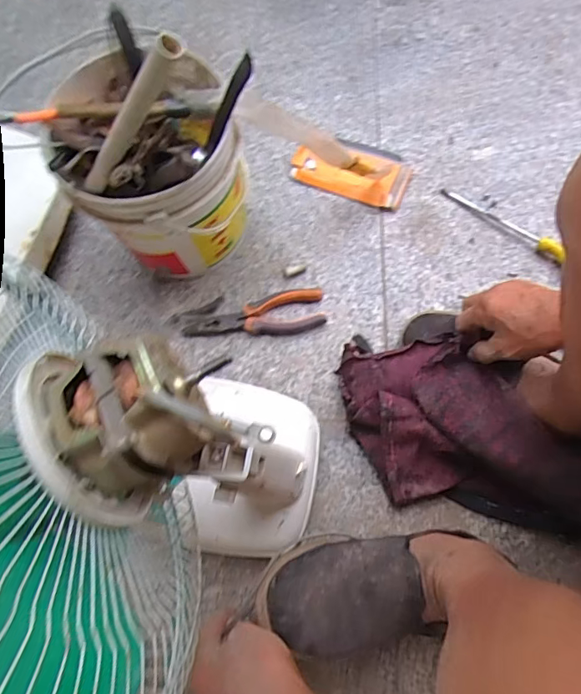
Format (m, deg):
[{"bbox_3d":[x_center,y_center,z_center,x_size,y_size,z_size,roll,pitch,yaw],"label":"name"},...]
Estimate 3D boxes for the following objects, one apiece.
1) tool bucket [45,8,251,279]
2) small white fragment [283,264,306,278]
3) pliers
[{"bbox_3d":[-0.153,-0.217,0.521,0.185,0.312,0.190,-1,73,4],"label":"tool bucket"},{"bbox_3d":[0.005,-0.103,0.627,0.031,0.009,0.013,-19,73,-4],"label":"small white fragment"},{"bbox_3d":[-0.046,-0.042,0.600,0.178,0.018,0.056,-6,72,3],"label":"pliers"}]

